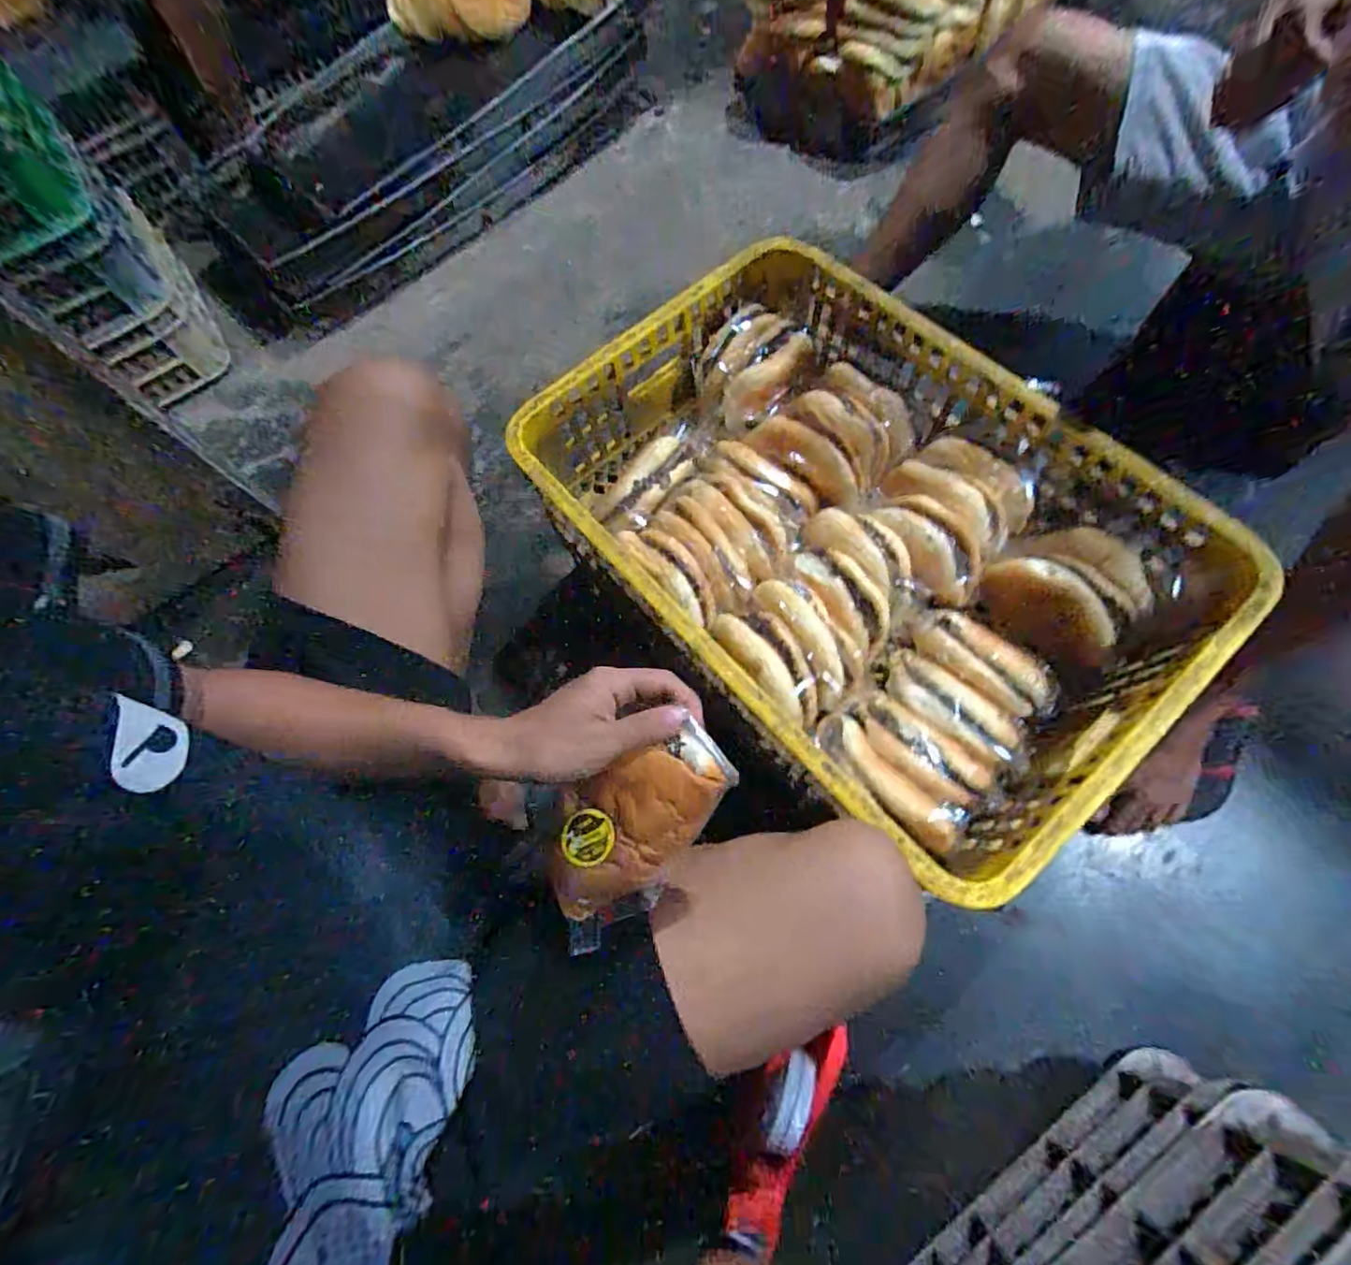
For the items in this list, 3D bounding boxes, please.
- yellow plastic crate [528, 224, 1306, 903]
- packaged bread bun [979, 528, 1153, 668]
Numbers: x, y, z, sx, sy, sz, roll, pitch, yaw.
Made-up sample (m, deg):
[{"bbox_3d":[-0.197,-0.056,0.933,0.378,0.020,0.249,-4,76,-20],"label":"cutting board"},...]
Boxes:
[{"bbox_3d":[0.181,-0.115,0.623,0.446,0.130,0.635,-40,70,-11],"label":"yellow plastic crate"},{"bbox_3d":[0.402,-0.046,0.605,0.138,0.088,0.114,40,73,16],"label":"packaged bread bun"}]

